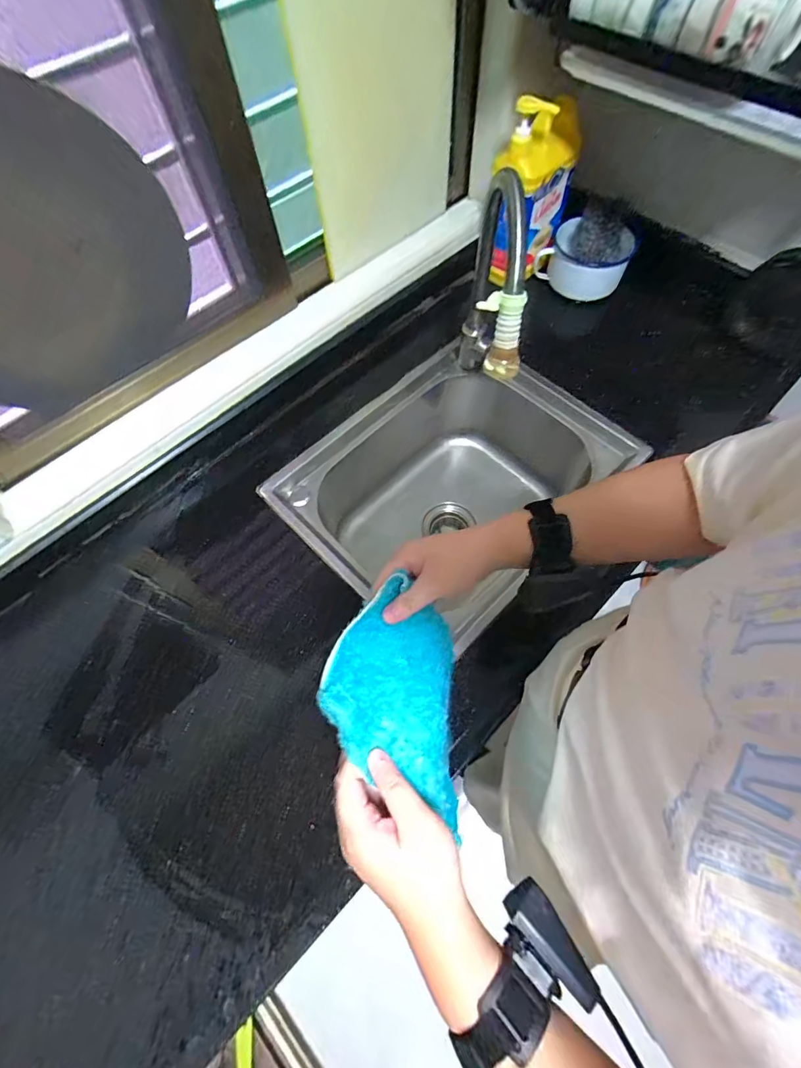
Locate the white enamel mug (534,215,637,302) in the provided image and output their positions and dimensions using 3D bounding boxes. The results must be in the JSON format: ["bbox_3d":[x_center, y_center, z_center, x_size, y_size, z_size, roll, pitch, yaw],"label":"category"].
[{"bbox_3d":[0.370,-0.557,0.902,0.164,0.098,0.119,24,68,12],"label":"white enamel mug"}]

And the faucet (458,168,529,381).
[{"bbox_3d":[0.130,-0.305,0.649,0.057,0.343,0.218,3,65,3],"label":"faucet"}]

